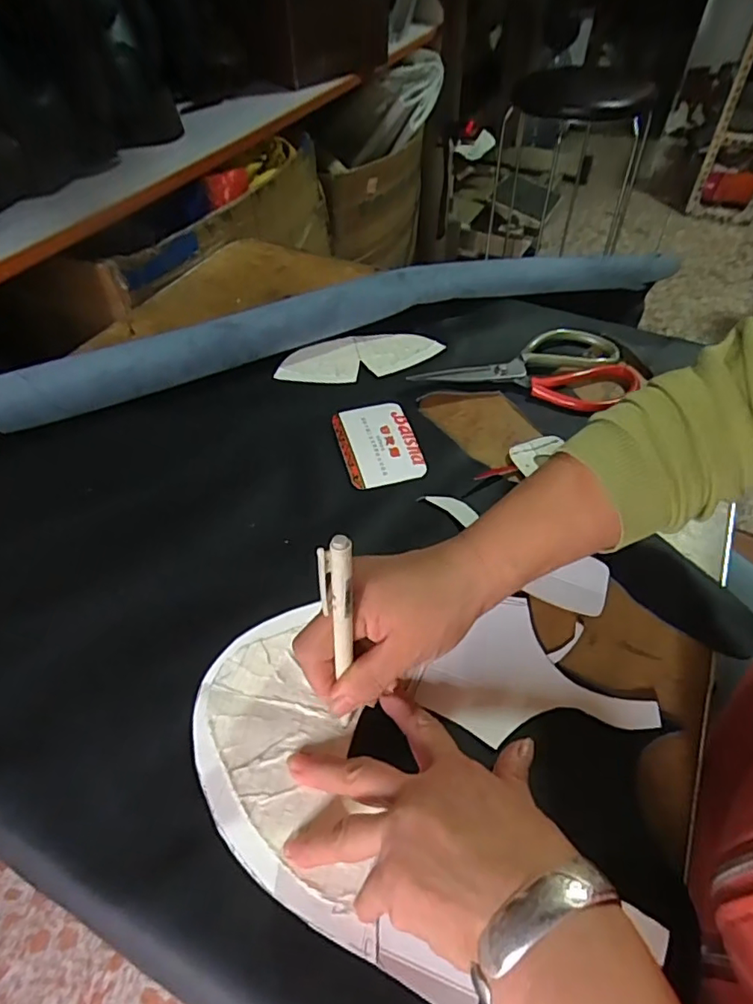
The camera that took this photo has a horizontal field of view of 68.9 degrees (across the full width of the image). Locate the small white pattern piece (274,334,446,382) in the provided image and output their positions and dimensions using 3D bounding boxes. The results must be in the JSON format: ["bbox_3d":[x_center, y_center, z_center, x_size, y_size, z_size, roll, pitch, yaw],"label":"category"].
[{"bbox_3d":[-0.017,-0.141,0.532,0.153,0.006,0.062,-16,51,-14],"label":"small white pattern piece"}]

